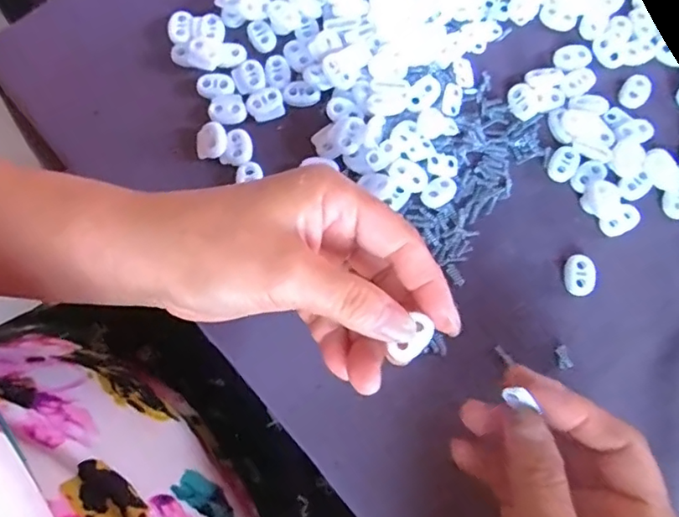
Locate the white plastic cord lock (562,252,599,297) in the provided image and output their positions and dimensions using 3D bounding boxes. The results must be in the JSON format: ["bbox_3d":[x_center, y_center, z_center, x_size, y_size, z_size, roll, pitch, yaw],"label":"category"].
[{"bbox_3d":[0.132,0.009,0.305,0.017,0.004,0.023,9,74,4],"label":"white plastic cord lock"}]

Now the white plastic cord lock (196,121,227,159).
[{"bbox_3d":[-0.075,-0.069,0.323,0.017,0.004,0.022,-5,73,0],"label":"white plastic cord lock"}]

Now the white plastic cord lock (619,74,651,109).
[{"bbox_3d":[0.179,-0.101,0.335,0.016,0.004,0.024,33,77,10],"label":"white plastic cord lock"}]

